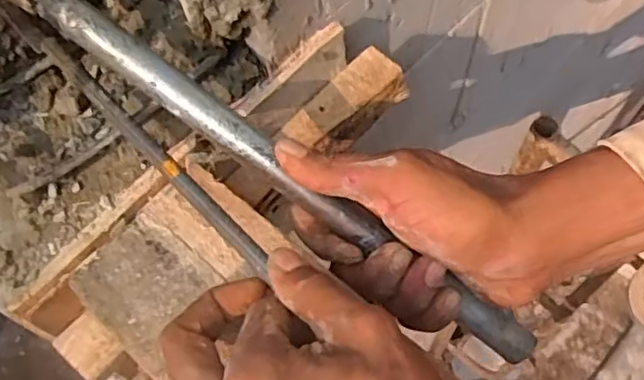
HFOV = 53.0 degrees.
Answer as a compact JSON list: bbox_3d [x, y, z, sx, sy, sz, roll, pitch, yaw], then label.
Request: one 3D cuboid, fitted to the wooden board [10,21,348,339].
[{"bbox_3d":[-0.070,-0.011,0.369,0.017,0.044,0.236,39,71,21],"label":"wooden board"}]

